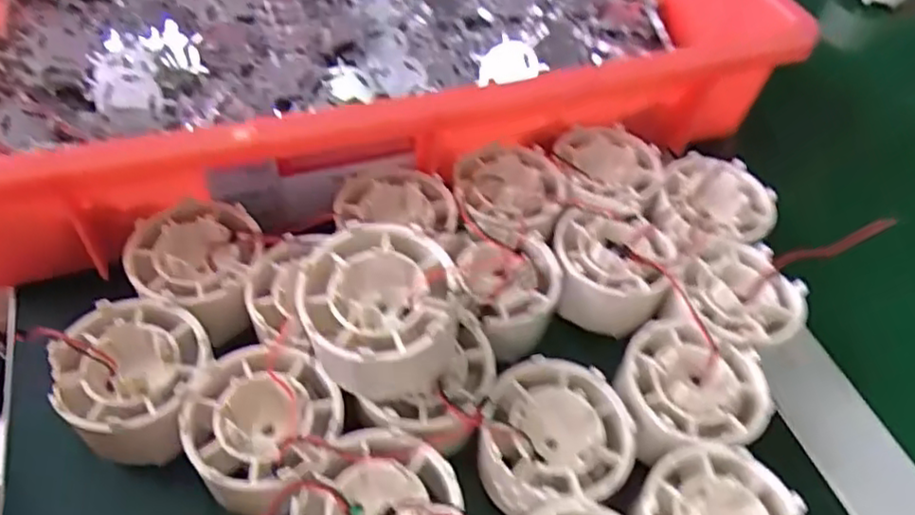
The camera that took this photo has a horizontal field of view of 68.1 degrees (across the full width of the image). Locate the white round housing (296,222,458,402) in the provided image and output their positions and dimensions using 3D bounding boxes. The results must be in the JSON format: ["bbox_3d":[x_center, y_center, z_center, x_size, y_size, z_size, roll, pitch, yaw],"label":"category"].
[{"bbox_3d":[-0.027,0.021,0.229,0.050,0.037,0.055,3,51,-4],"label":"white round housing"}]

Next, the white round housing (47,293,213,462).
[{"bbox_3d":[-0.116,0.044,0.246,0.050,0.032,0.055,3,51,-4],"label":"white round housing"}]

